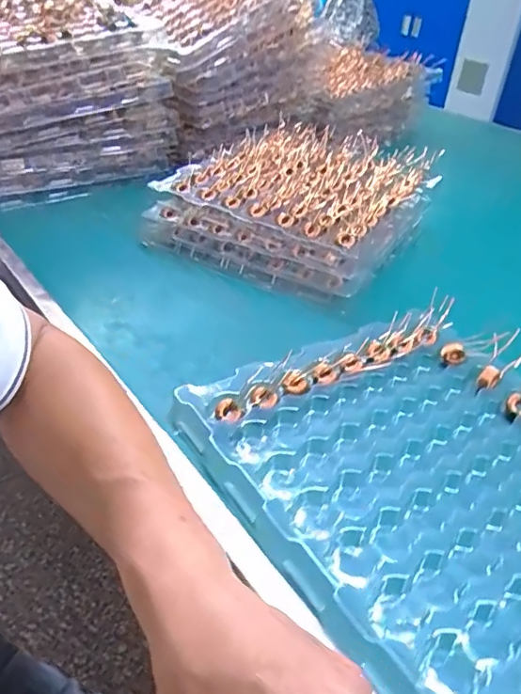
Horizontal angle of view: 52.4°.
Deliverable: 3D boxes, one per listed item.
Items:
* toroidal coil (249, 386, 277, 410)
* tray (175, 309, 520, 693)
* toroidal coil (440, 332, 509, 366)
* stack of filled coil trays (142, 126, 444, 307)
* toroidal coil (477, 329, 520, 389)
[{"bbox_3d":[0.003,0.040,0.429,0.021,0.007,0.022,3,37,-2],"label":"toroidal coil"},{"bbox_3d":[0.124,0.079,0.393,0.287,0.017,0.278,-18,43,-28],"label":"tray"},{"bbox_3d":[0.201,-0.001,0.500,0.060,0.014,0.029,-22,38,5],"label":"toroidal coil"},{"bbox_3d":[0.052,-0.197,0.697,0.282,0.080,0.303,23,40,23],"label":"stack of filled coil trays"},{"bbox_3d":[0.217,0.012,0.478,0.035,0.026,0.061,33,65,32],"label":"toroidal coil"}]

